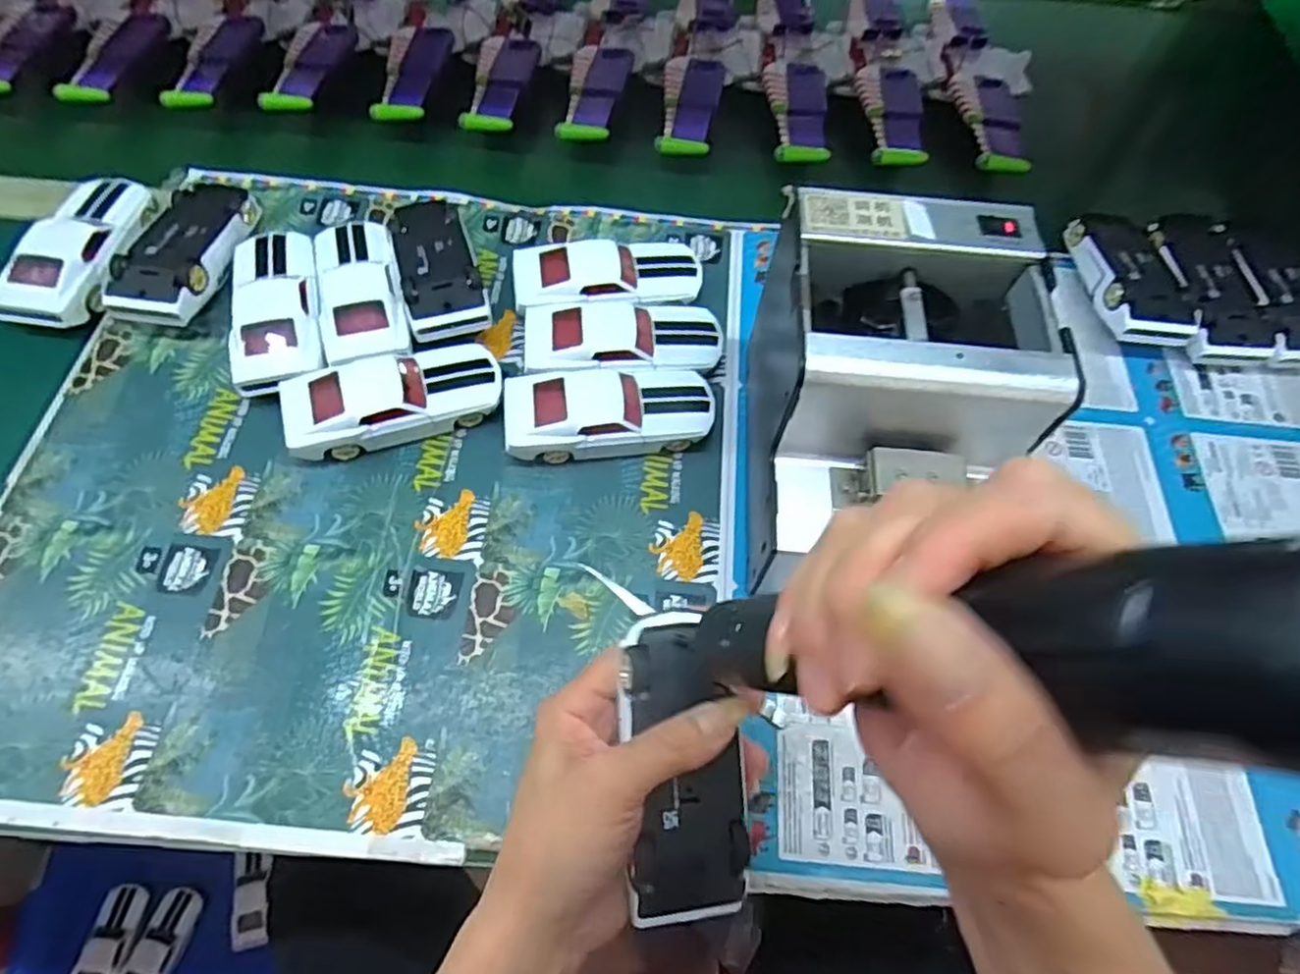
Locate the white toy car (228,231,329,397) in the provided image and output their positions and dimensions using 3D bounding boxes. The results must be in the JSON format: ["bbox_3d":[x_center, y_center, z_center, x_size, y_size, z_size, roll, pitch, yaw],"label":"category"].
[{"bbox_3d":[-0.246,-0.117,0.455,0.057,0.032,0.125,-14,63,-10],"label":"white toy car"}]

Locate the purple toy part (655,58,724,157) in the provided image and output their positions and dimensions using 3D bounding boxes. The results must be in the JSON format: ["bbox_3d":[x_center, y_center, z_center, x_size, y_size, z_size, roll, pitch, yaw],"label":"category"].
[{"bbox_3d":[0.034,-0.319,0.571,0.048,0.011,0.117,8,61,1],"label":"purple toy part"}]

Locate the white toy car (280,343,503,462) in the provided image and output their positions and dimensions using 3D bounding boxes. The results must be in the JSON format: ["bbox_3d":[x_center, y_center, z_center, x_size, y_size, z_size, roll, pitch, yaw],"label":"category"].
[{"bbox_3d":[-0.157,-0.055,0.429,0.127,0.031,0.051,-16,63,-12],"label":"white toy car"}]

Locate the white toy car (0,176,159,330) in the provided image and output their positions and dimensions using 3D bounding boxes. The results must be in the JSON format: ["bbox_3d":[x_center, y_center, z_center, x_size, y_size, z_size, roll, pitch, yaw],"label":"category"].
[{"bbox_3d":[-0.385,-0.162,0.465,0.056,0.038,0.127,8,61,1],"label":"white toy car"}]

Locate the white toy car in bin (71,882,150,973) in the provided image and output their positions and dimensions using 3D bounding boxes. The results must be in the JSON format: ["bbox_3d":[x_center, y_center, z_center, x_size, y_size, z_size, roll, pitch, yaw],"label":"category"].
[{"bbox_3d":[-0.692,0.587,0.877,0.051,0.028,0.136,13,61,4],"label":"white toy car in bin"}]

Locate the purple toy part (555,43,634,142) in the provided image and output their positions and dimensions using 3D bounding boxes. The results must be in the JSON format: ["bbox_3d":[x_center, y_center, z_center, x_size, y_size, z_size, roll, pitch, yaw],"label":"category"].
[{"bbox_3d":[-0.047,-0.327,0.569,0.047,0.016,0.118,10,61,2],"label":"purple toy part"}]

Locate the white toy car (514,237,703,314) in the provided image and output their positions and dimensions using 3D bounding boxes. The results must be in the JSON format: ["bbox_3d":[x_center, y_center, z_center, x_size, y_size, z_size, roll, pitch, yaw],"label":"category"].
[{"bbox_3d":[-0.029,-0.146,0.483,0.131,0.034,0.066,-6,63,-6],"label":"white toy car"}]

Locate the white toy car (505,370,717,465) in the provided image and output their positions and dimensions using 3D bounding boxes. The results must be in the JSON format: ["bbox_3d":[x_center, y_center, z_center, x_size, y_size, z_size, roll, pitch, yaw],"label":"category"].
[{"bbox_3d":[-0.025,-0.047,0.431,0.128,0.034,0.050,-4,62,-5],"label":"white toy car"}]

